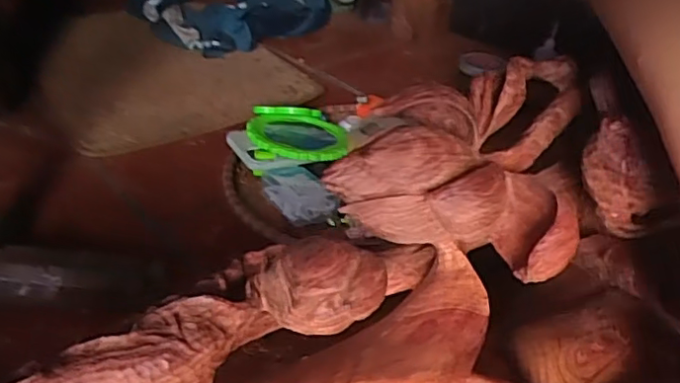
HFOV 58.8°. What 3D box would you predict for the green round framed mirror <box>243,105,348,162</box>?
[{"bbox_3d":[-0.049,-0.072,0.739,0.121,0.021,0.110,5,34,-16],"label":"green round framed mirror"}]

